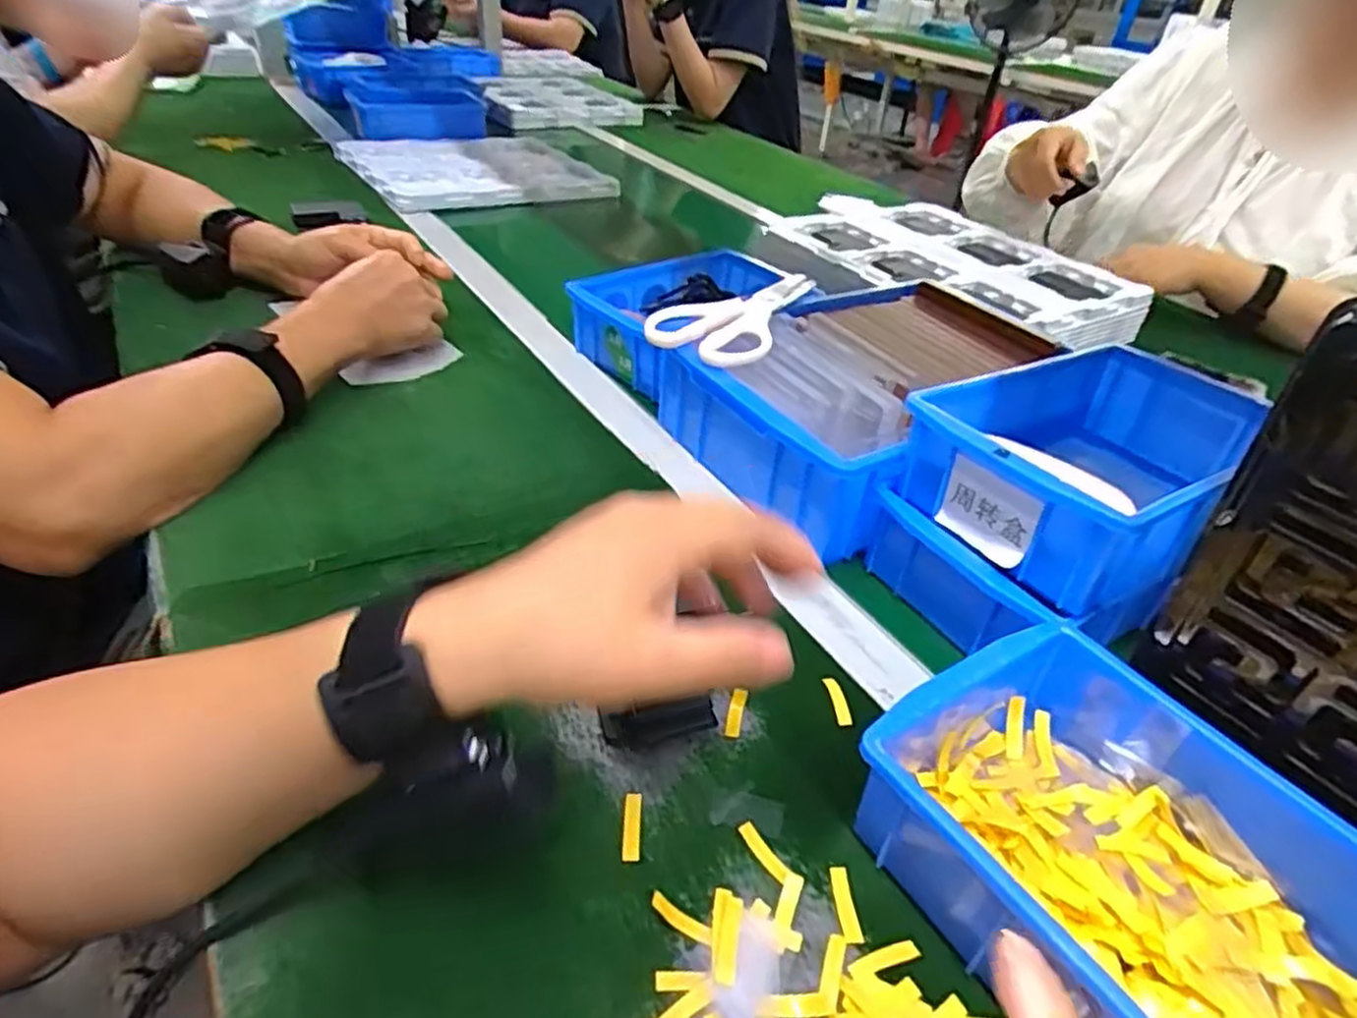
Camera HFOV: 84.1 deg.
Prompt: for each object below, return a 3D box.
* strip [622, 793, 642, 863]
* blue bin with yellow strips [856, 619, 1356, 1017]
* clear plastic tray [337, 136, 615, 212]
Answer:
[{"bbox_3d":[-0.020,0.134,0.318,0.007,0.005,0.030,4,36,-4],"label":"strip"},{"bbox_3d":[0.178,0.146,0.280,0.136,0.067,0.197,-16,41,-29],"label":"blue bin with yellow strips"},{"bbox_3d":[-0.309,-0.517,1.137,0.328,0.026,0.335,-17,43,-27],"label":"clear plastic tray"}]

